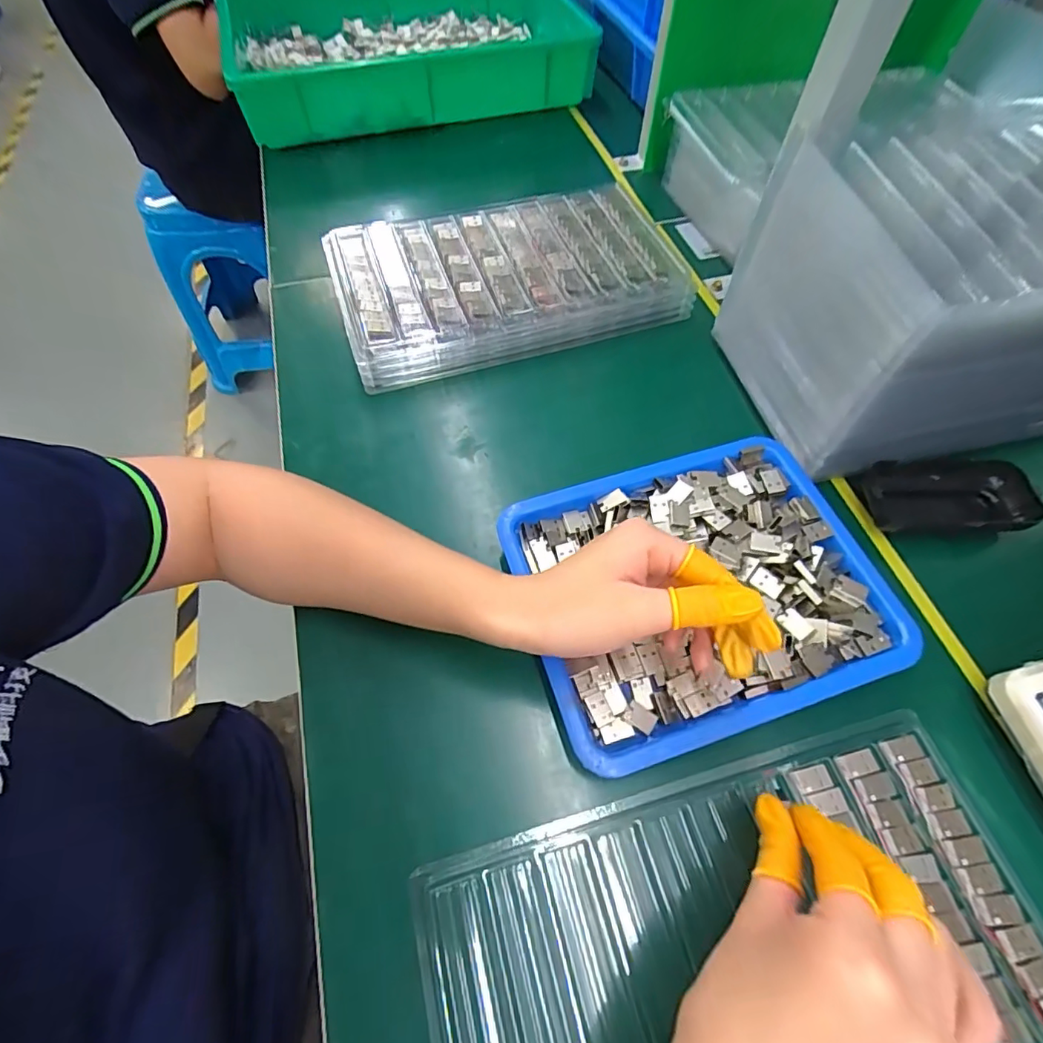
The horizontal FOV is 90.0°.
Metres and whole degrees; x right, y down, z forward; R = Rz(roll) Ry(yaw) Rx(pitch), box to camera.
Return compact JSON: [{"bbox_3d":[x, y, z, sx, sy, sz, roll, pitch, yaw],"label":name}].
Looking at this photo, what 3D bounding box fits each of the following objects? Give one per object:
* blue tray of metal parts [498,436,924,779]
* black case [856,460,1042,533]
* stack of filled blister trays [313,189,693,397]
[{"bbox_3d":[0.112,0.039,0.329,0.218,0.031,0.171,-16,61,-9],"label":"blue tray of metal parts"},{"bbox_3d":[0.298,-0.017,0.369,0.112,0.021,0.055,-1,60,0],"label":"black case"},{"bbox_3d":[-0.015,-0.222,0.474,0.296,0.045,0.168,-16,61,-9],"label":"stack of filled blister trays"}]

